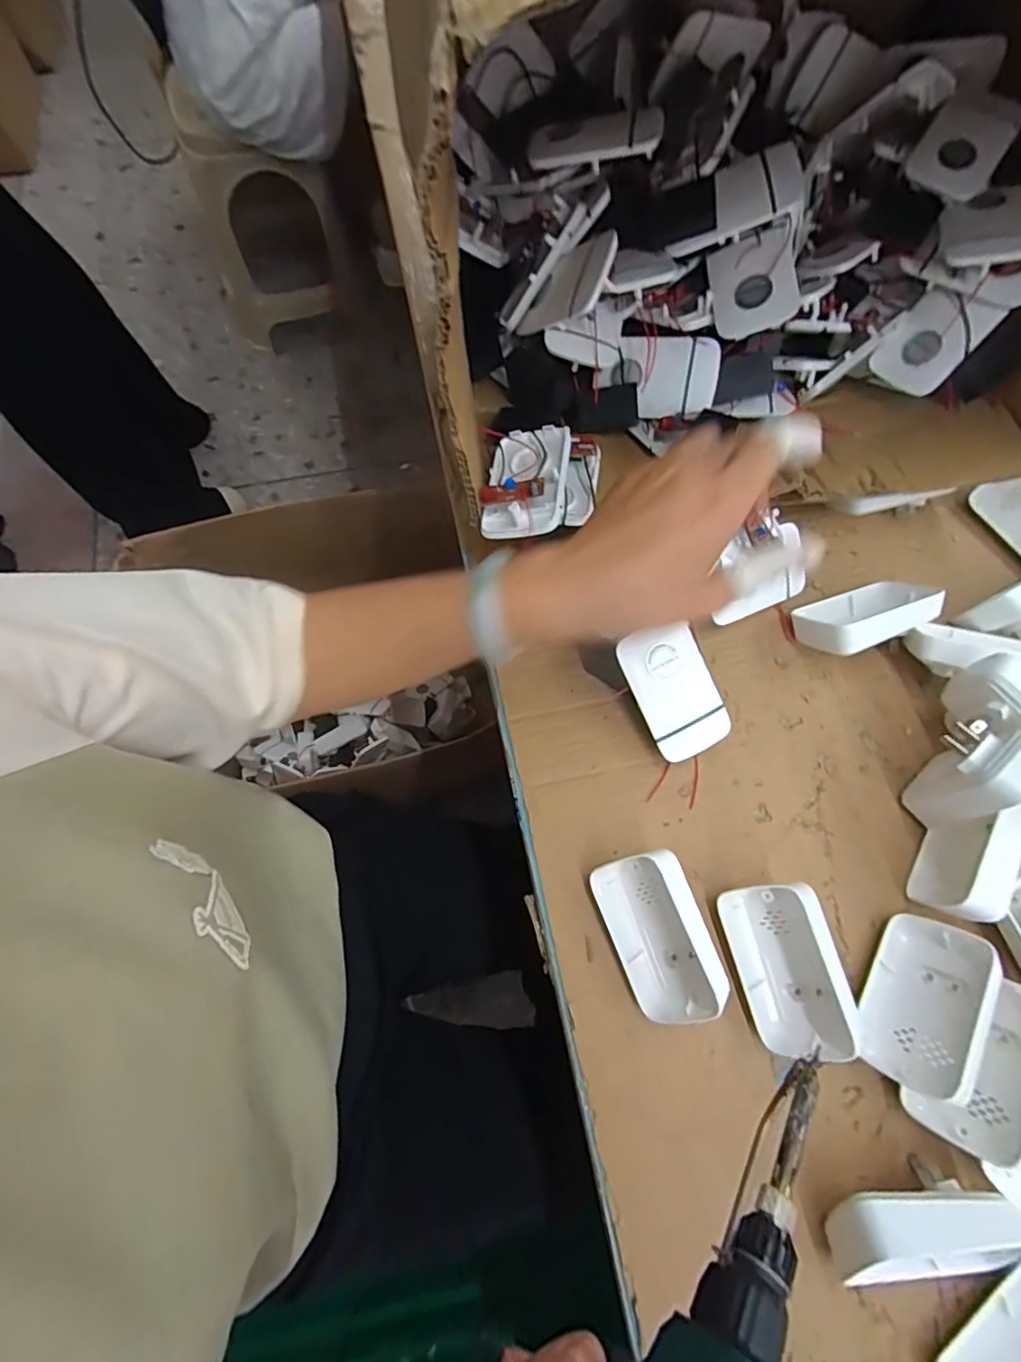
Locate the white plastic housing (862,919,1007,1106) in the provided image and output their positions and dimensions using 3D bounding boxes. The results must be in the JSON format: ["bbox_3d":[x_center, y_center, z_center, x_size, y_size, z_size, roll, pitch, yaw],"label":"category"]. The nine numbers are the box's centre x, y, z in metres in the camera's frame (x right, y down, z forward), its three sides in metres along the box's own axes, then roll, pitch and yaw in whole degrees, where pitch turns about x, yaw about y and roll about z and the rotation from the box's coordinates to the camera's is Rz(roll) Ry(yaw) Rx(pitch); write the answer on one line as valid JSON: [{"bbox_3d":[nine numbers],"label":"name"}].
[{"bbox_3d":[0.253,0.195,0.337,0.025,0.058,0.095,44,69,-33],"label":"white plastic housing"}]

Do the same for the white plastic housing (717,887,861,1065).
[{"bbox_3d":[0.169,0.175,0.343,0.051,0.049,0.097,-12,73,-5],"label":"white plastic housing"}]

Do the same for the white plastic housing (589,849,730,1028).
[{"bbox_3d":[0.091,0.156,0.349,0.056,0.042,0.100,-20,73,-8],"label":"white plastic housing"}]

